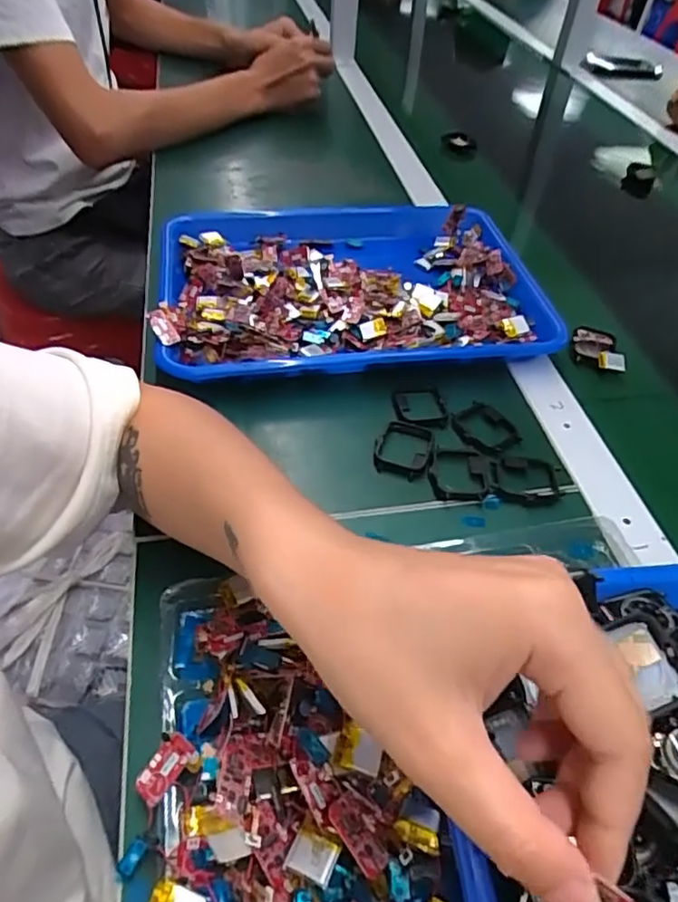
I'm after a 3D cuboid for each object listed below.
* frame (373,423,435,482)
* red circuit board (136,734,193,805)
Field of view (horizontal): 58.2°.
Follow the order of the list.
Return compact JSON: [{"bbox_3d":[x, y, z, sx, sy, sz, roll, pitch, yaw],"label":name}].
[{"bbox_3d":[0.045,-0.003,0.422,0.039,0.007,0.053,13,48,6],"label":"frame"},{"bbox_3d":[-0.078,0.141,0.271,0.015,0.004,0.029,36,79,15],"label":"red circuit board"}]

